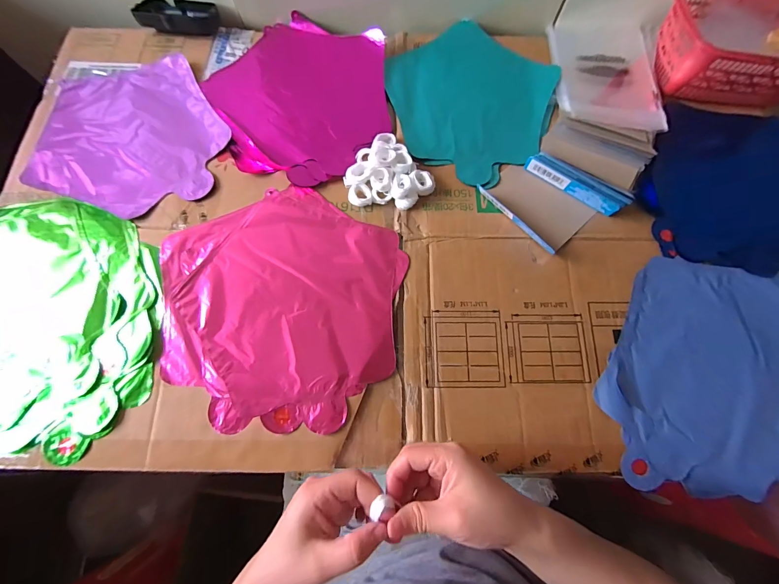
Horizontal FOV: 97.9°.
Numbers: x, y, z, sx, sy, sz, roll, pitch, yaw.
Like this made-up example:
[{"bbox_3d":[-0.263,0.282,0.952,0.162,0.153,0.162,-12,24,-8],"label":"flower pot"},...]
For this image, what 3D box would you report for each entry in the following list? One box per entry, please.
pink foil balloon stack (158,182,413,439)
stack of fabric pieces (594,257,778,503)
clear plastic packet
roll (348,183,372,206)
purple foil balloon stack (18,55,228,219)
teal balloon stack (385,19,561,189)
[{"bbox_3d":[-0.116,0.010,0.369,0.252,0.009,0.255,0,73,0],"label":"pink foil balloon stack"},{"bbox_3d":[0.365,0.087,0.353,0.284,0.023,0.229,6,73,2],"label":"stack of fabric pieces"},{"bbox_3d":[0.291,-0.292,0.457,0.133,0.029,0.191,6,68,3],"label":"clear plastic packet"},{"bbox_3d":[-0.034,-0.112,0.396,0.027,0.011,0.025,0,73,0],"label":"roll"},{"bbox_3d":[-0.324,-0.190,0.421,0.225,0.009,0.219,-22,74,-6],"label":"purple foil balloon stack"},{"bbox_3d":[0.102,-0.254,0.445,0.216,0.009,0.222,34,76,10],"label":"teal balloon stack"}]

